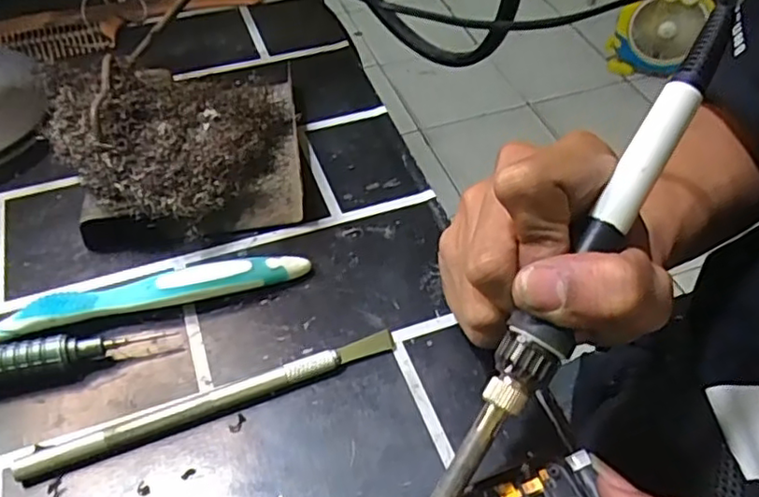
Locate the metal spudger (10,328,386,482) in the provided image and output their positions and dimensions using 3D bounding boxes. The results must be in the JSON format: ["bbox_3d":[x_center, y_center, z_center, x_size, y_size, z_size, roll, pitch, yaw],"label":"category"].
[{"bbox_3d":[-0.060,0.056,0.236,0.138,0.008,0.009,-18,52,-15],"label":"metal spudger"}]

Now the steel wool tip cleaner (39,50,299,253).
[{"bbox_3d":[-0.088,-0.052,0.299,0.114,0.051,0.094,-19,52,-16],"label":"steel wool tip cleaner"}]

